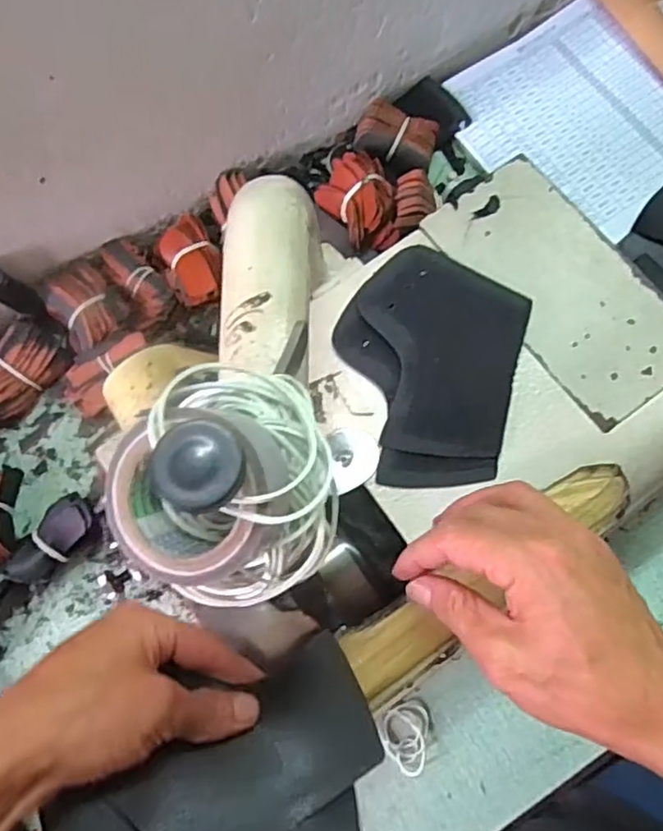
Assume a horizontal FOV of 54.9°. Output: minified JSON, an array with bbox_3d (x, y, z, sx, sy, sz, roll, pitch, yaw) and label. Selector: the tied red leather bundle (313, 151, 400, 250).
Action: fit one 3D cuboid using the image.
[{"bbox_3d":[0.020,-0.185,0.546,0.061,0.038,0.099,-12,75,-1],"label":"tied red leather bundle"}]

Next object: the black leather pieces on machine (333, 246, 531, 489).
[{"bbox_3d":[0.056,-0.032,0.384,0.108,0.008,0.145,15,76,5],"label":"black leather pieces on machine"}]

